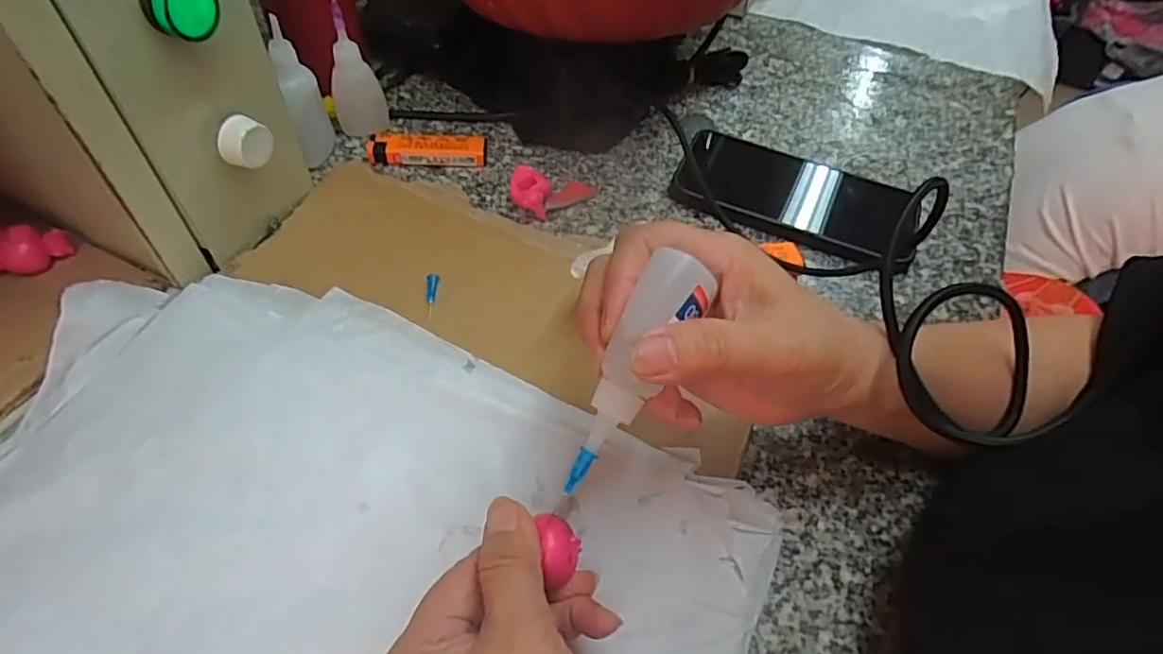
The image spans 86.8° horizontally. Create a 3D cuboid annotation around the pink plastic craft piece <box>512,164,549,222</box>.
[{"bbox_3d":[-0.034,-0.089,0.410,0.024,0.022,0.032,-3,52,-8],"label":"pink plastic craft piece"}]

